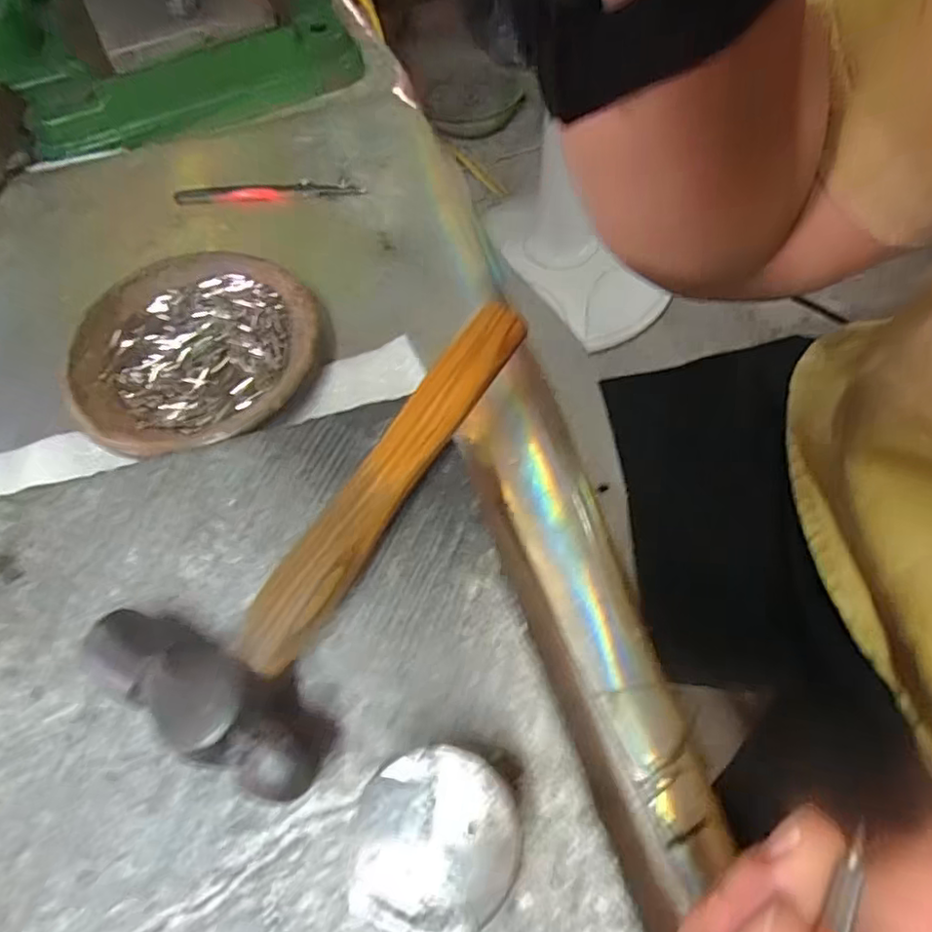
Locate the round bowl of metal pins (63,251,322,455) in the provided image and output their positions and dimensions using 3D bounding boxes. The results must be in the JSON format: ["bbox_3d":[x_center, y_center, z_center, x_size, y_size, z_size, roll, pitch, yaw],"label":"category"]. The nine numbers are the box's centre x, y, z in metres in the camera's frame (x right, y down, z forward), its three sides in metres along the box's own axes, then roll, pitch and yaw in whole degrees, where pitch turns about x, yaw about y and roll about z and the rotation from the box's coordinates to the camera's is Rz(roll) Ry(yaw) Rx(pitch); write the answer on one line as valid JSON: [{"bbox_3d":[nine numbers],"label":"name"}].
[{"bbox_3d":[-0.122,-0.053,0.275,0.108,0.018,0.110,-1,62,3],"label":"round bowl of metal pins"}]

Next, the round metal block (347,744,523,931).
[{"bbox_3d":[-0.006,0.081,0.130,0.033,0.021,0.033,-1,62,3],"label":"round metal block"}]

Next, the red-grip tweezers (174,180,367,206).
[{"bbox_3d":[-0.111,-0.153,0.335,0.106,0.004,0.013,-2,62,2],"label":"red-grip tweezers"}]

